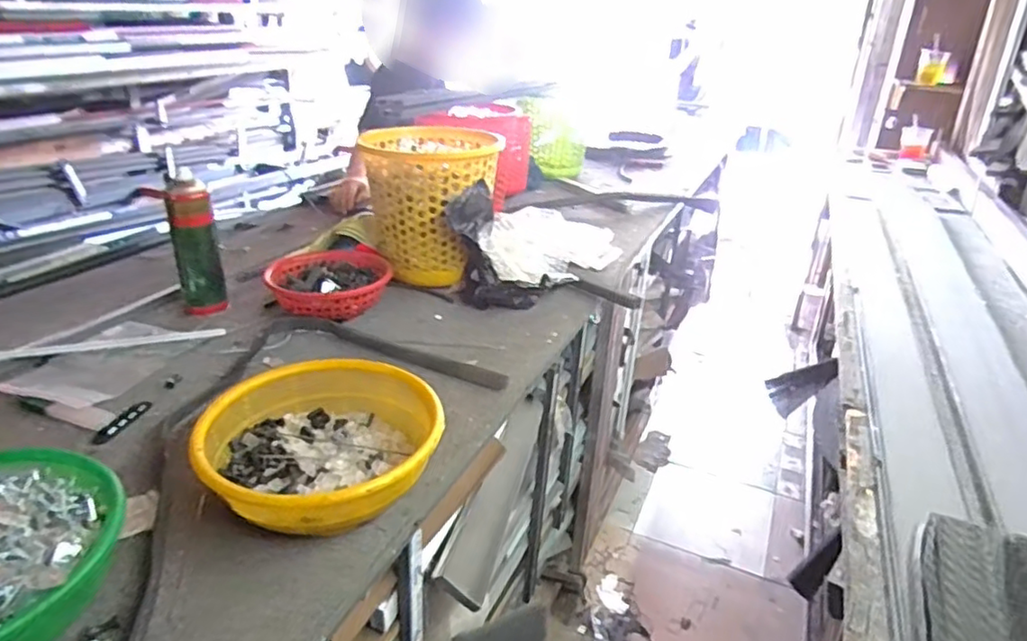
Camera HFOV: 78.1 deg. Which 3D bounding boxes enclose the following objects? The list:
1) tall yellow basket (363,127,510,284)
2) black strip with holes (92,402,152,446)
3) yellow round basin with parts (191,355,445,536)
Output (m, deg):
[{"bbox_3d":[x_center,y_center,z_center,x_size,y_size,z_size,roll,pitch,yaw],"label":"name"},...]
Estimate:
[{"bbox_3d":[-0.143,-0.206,1.149,0.235,0.238,0.249,4,25,5],"label":"tall yellow basket"},{"bbox_3d":[-0.450,0.115,0.730,0.020,0.006,0.077,6,26,9],"label":"black strip with holes"},{"bbox_3d":[-0.190,0.125,0.646,0.229,0.076,0.246,-10,28,-23],"label":"yellow round basin with parts"}]

